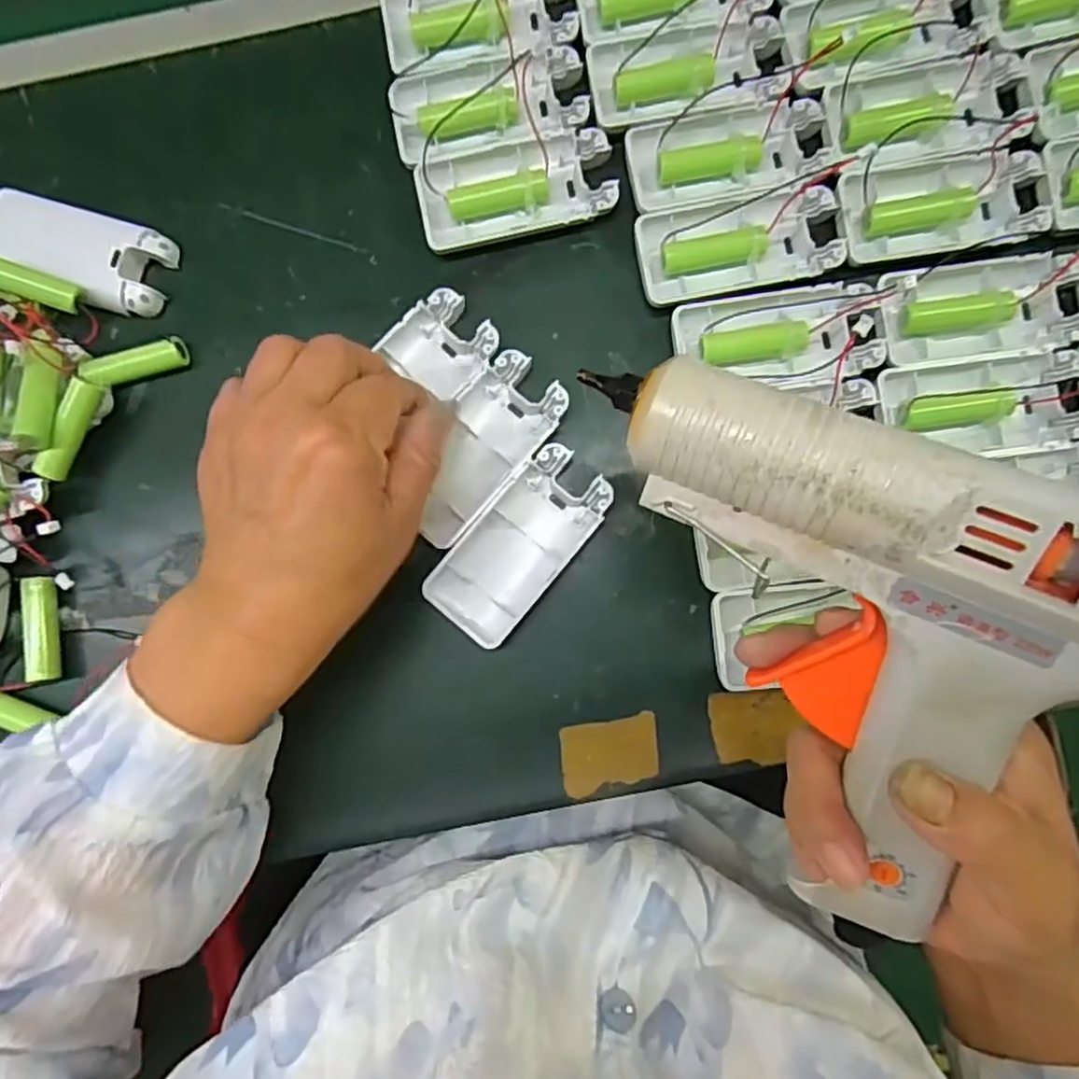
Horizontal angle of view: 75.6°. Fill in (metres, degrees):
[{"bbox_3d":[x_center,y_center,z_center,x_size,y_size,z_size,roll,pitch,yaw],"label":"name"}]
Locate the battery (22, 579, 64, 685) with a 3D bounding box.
[{"bbox_3d":[-0.240,0.043,0.335,0.012,0.011,0.050,-8,84,0],"label":"battery"}]

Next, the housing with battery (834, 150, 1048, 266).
[{"bbox_3d":[0.190,-0.160,0.330,0.092,0.017,0.050,-7,84,0],"label":"housing with battery"}]

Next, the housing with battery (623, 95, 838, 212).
[{"bbox_3d":[0.091,-0.186,0.336,0.094,0.017,0.042,-9,84,0],"label":"housing with battery"}]

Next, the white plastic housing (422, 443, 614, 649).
[{"bbox_3d":[-0.009,0.002,0.328,0.045,0.014,0.094,40,86,5],"label":"white plastic housing"}]

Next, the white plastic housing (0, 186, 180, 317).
[{"bbox_3d":[-0.231,-0.146,0.348,0.091,0.022,0.044,22,85,3],"label":"white plastic housing"}]

